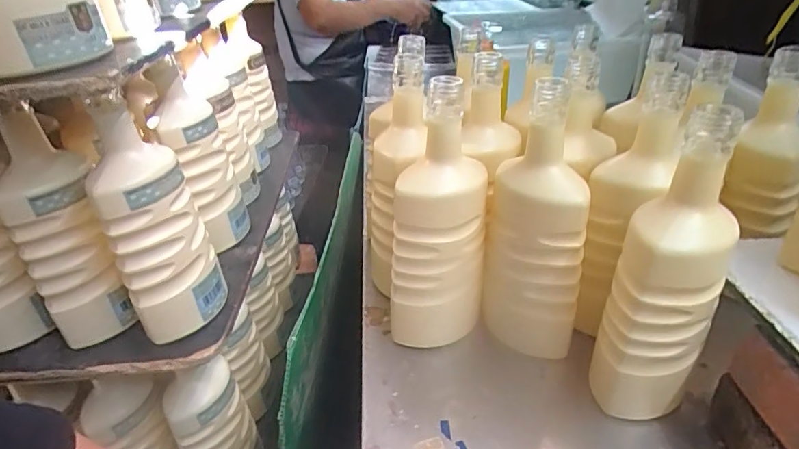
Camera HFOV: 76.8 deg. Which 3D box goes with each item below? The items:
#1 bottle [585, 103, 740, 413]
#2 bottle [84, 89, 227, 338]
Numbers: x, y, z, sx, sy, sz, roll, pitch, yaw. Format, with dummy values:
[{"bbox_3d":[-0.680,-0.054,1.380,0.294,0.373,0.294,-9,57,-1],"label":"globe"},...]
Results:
[{"bbox_3d":[0.202,0.047,0.381,0.071,0.248,0.070,18,36,30],"label":"bottle"},{"bbox_3d":[-0.221,0.002,0.459,0.081,0.205,0.066,-18,34,-19],"label":"bottle"}]

